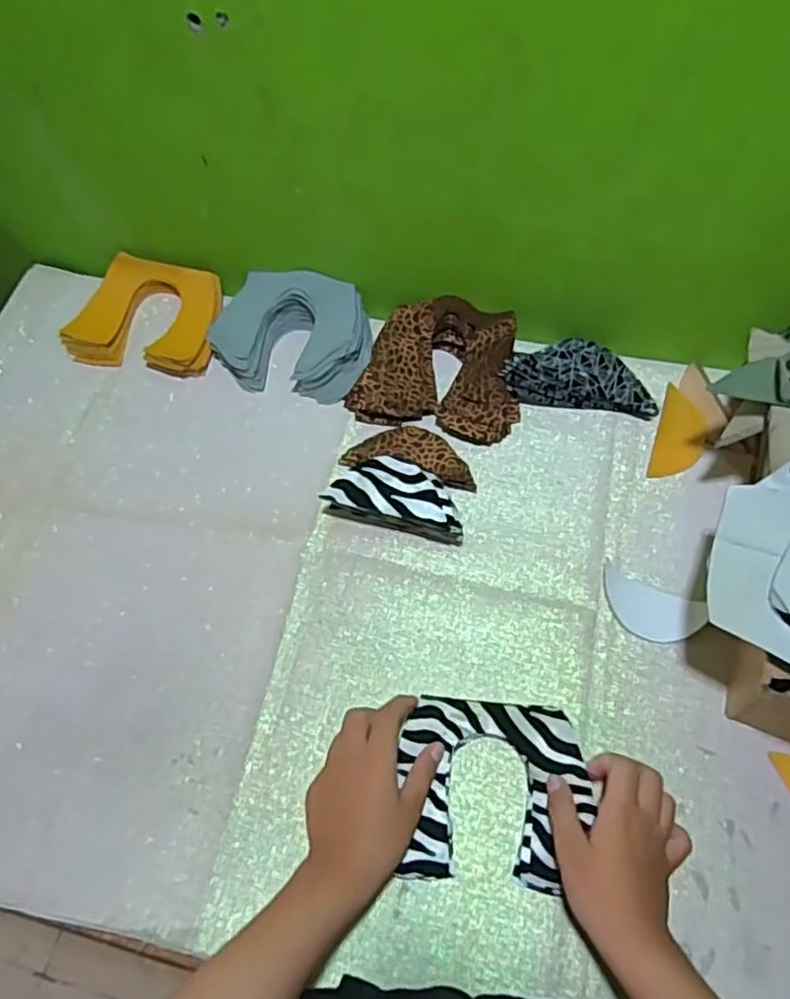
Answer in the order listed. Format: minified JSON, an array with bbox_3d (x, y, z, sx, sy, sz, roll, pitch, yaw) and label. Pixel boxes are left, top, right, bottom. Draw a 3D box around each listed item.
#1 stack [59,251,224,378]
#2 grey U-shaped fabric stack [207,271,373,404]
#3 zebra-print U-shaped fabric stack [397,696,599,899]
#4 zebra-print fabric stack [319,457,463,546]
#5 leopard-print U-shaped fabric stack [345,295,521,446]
[{"bbox_3d":[-0.269,-0.197,0.754,0.164,0.040,0.127,12,64,9],"label":"stack"},{"bbox_3d":[-0.106,-0.171,0.721,0.163,0.053,0.121,12,64,9],"label":"grey U-shaped fabric stack"},{"bbox_3d":[0.073,0.215,0.513,0.135,0.025,0.126,5,63,6],"label":"zebra-print U-shaped fabric stack"},{"bbox_3d":[0.002,-0.001,0.621,0.123,0.052,0.049,14,64,10],"label":"zebra-print fabric stack"},{"bbox_3d":[0.048,-0.134,0.691,0.158,0.057,0.135,14,64,11],"label":"leopard-print U-shaped fabric stack"}]

